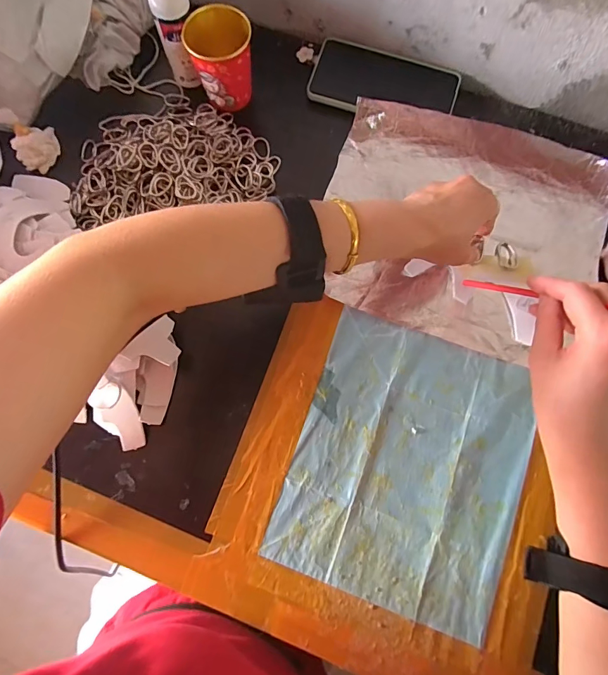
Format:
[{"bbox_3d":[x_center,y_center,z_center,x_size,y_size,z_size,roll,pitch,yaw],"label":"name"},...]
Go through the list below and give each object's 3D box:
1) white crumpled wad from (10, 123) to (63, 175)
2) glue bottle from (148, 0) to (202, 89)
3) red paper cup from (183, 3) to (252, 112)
[{"bbox_3d":[-0.291,-0.207,0.427,0.038,0.022,0.044,-16,77,-4],"label":"white crumpled wad"},{"bbox_3d":[-0.133,-0.323,0.401,0.028,0.124,0.036,15,76,4],"label":"glue bottle"},{"bbox_3d":[-0.086,-0.297,0.421,0.064,0.064,0.063,0,76,0],"label":"red paper cup"}]

